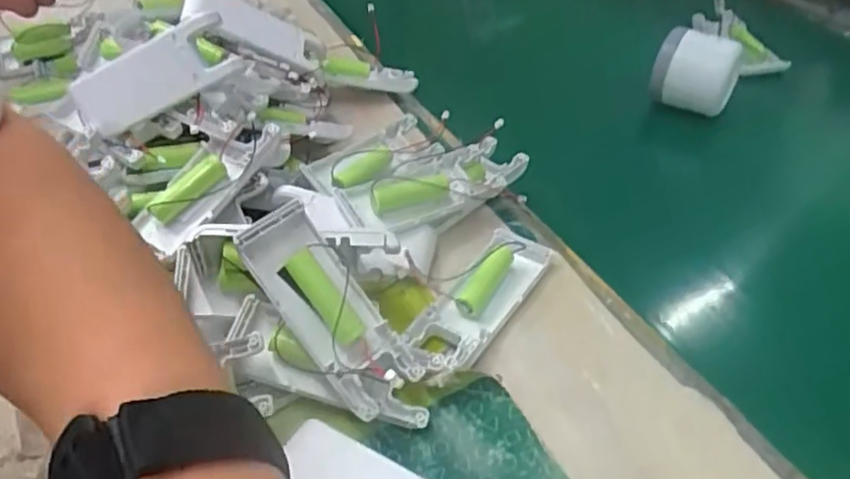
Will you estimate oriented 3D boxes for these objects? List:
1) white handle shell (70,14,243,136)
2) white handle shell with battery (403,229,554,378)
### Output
[{"bbox_3d":[-0.162,-0.097,0.405,0.102,0.038,0.018,-21,21,15],"label":"white handle shell"},{"bbox_3d":[0.027,0.034,0.366,0.036,0.026,0.118,24,49,24],"label":"white handle shell with battery"}]

